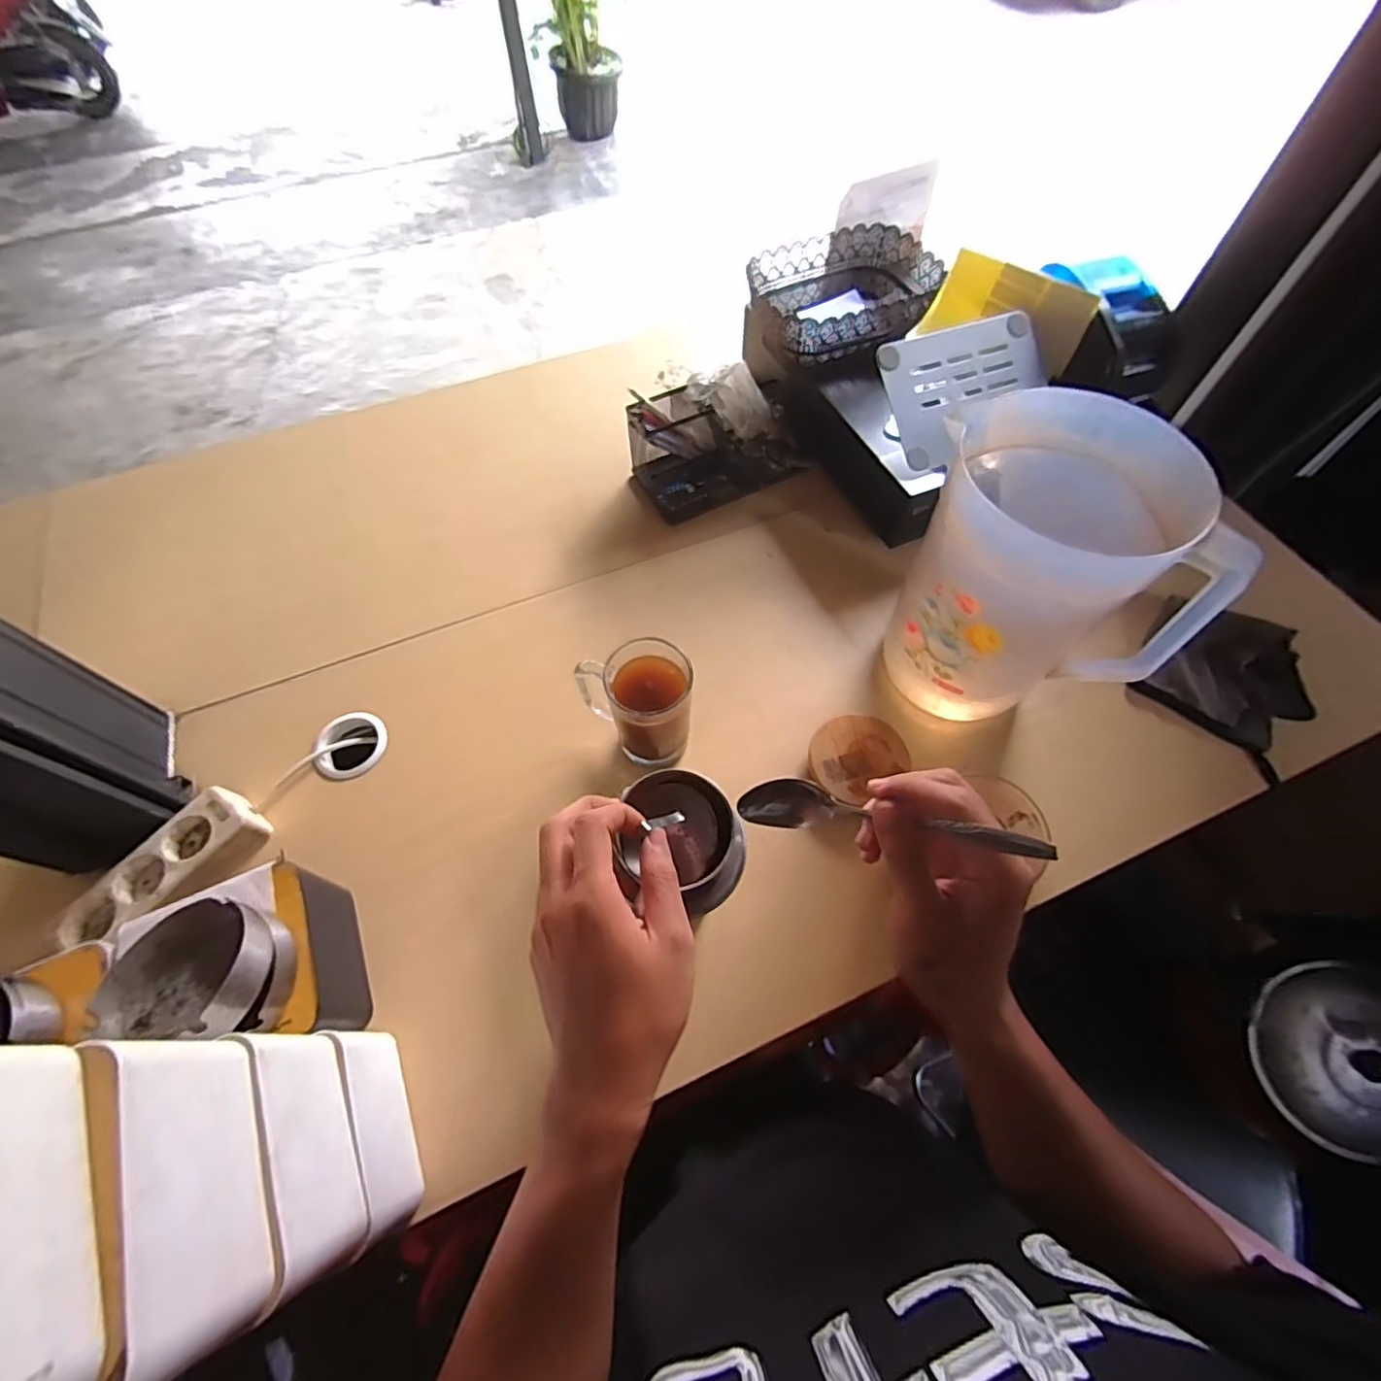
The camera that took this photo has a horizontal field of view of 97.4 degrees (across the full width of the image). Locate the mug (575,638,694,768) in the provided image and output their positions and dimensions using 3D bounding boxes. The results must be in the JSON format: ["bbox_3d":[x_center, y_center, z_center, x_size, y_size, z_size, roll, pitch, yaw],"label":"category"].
[{"bbox_3d":[-0.037,0.018,0.536,0.078,0.121,0.073,-20,63,-11],"label":"mug"}]

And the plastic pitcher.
[{"bbox_3d":[0.275,-0.093,0.516,0.177,0.252,0.159,9,63,5],"label":"plastic pitcher"}]

